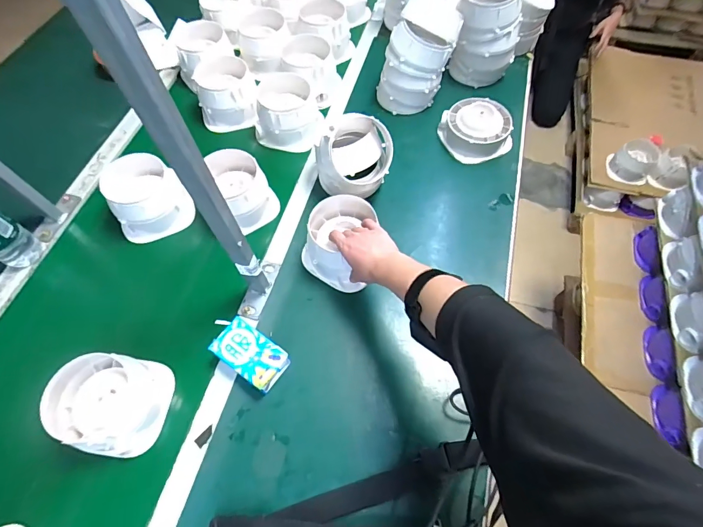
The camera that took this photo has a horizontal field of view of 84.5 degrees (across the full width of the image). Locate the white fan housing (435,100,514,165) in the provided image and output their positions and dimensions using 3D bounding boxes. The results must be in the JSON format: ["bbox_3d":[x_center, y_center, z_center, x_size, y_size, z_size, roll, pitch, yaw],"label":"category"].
[{"bbox_3d":[0.265,-0.286,0.814,0.130,0.068,0.125,-17,64,-8],"label":"white fan housing"}]

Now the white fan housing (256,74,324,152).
[{"bbox_3d":[-0.135,-0.323,0.824,0.141,0.108,0.119,-1,63,1],"label":"white fan housing"}]

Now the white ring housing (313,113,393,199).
[{"bbox_3d":[0.005,-0.192,0.714,0.135,0.136,0.133,4,63,3],"label":"white ring housing"}]

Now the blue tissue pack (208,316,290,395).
[{"bbox_3d":[-0.161,0.139,0.607,0.122,0.045,0.075,33,68,17],"label":"blue tissue pack"}]

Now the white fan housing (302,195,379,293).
[{"bbox_3d":[-0.024,-0.040,0.663,0.116,0.097,0.135,19,66,8],"label":"white fan housing"}]

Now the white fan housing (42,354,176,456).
[{"bbox_3d":[-0.348,0.202,0.560,0.130,0.090,0.129,5,63,5],"label":"white fan housing"}]

